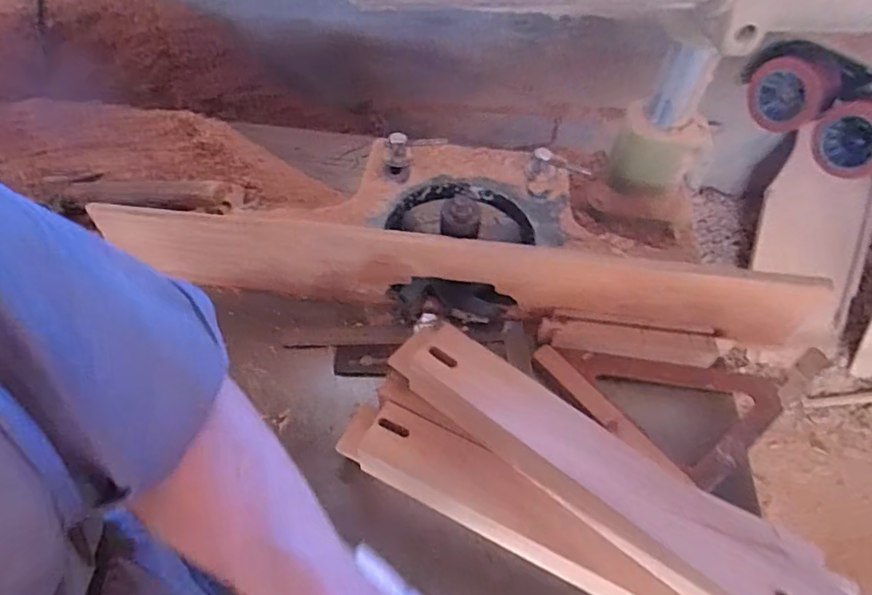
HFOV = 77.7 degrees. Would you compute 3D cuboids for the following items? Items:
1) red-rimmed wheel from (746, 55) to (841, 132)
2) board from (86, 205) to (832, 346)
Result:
[{"bbox_3d":[0.603,-0.350,0.931,0.129,0.125,0.040,37,60,22],"label":"red-rimmed wheel"},{"bbox_3d":[0.024,-0.023,0.658,0.843,0.121,0.028,7,53,3],"label":"board"}]

